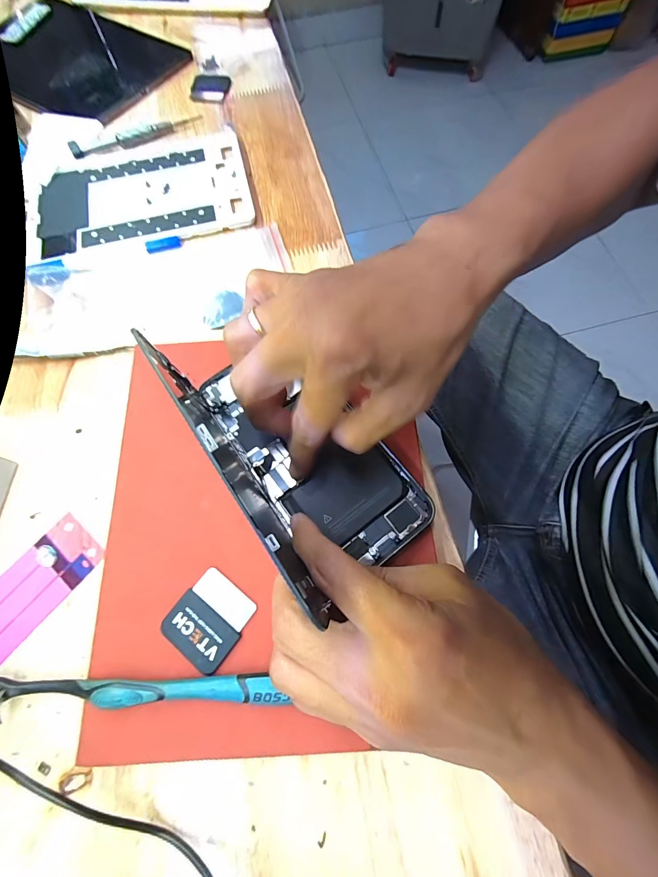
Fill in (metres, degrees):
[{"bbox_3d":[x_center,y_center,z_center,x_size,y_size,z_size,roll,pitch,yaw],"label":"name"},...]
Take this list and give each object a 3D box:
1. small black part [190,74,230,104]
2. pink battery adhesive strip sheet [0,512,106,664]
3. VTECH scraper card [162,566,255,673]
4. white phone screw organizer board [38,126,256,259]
[{"bbox_3d":[-0.127,-0.375,0.373,0.039,0.004,0.042,5,71,2],"label":"small black part"},{"bbox_3d":[-0.184,0.096,0.208,0.040,0.004,0.100,37,75,11],"label":"pink battery adhesive strip sheet"},{"bbox_3d":[-0.066,0.100,0.195,0.039,0.004,0.042,35,74,11],"label":"VTECH scraper card"},{"bbox_3d":[-0.169,-0.225,0.320,0.186,0.004,0.124,-14,71,-5],"label":"white phone screw organizer board"}]

